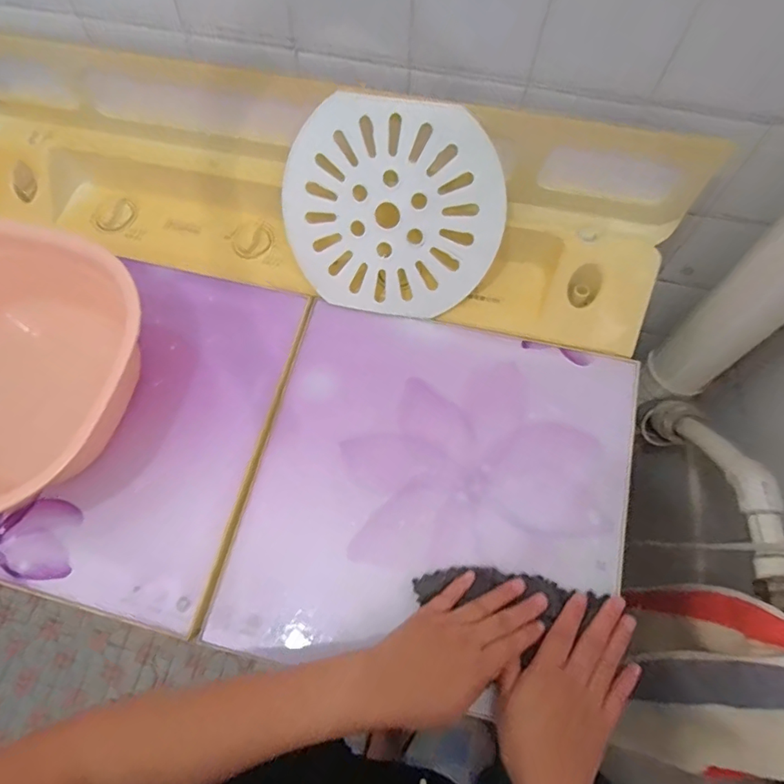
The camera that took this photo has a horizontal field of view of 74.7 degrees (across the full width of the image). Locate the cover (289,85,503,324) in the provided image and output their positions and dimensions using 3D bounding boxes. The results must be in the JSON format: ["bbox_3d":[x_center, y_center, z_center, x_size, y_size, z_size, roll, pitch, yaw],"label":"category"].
[{"bbox_3d":[-0.003,-0.182,0.527,0.223,0.203,0.019,11,30,6],"label":"cover"}]

